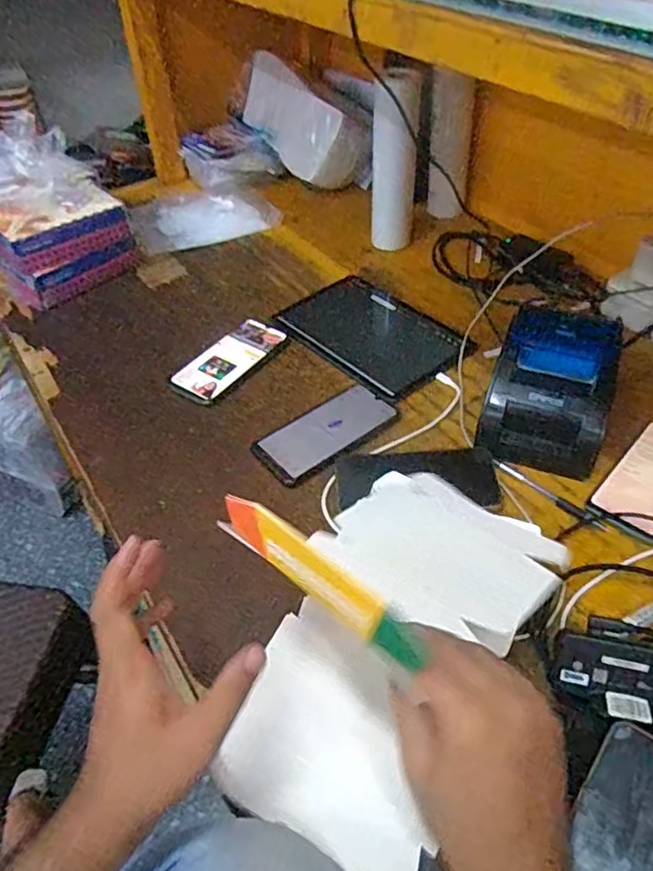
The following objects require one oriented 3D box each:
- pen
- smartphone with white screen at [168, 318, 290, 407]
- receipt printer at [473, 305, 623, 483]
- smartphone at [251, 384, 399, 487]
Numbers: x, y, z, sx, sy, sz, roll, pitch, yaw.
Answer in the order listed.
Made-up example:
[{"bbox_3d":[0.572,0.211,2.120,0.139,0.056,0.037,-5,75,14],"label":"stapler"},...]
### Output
[{"bbox_3d":[0.232,0.061,0.639,0.127,0.009,0.012,32,55,29],"label":"pen"},{"bbox_3d":[-0.126,-0.101,0.815,0.077,0.012,0.172,25,52,25],"label":"smartphone with white screen"},{"bbox_3d":[0.245,-0.050,0.671,0.126,0.108,0.139,13,48,15],"label":"receipt printer"},{"bbox_3d":[-0.001,-0.005,0.716,0.168,0.009,0.077,-32,53,-26],"label":"smartphone"}]

